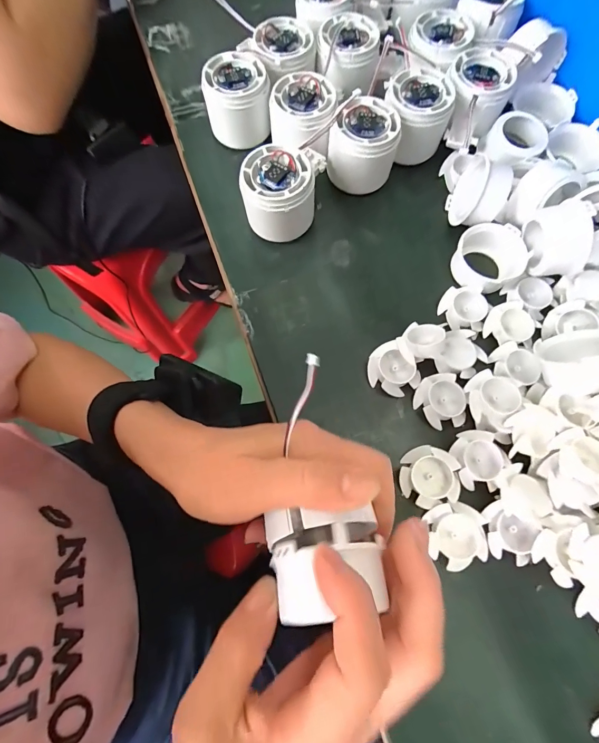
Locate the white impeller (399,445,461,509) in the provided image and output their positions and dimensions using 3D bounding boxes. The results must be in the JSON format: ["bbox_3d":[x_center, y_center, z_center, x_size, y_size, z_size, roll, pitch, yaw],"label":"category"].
[{"bbox_3d":[0.090,0.074,0.246,0.038,0.016,0.040,0,74,1],"label":"white impeller"}]

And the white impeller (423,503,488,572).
[{"bbox_3d":[0.105,0.109,0.233,0.035,0.010,0.039,-10,74,-2],"label":"white impeller"}]

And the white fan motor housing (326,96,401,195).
[{"bbox_3d":[0.056,-0.196,0.307,0.056,0.050,0.055,10,74,4],"label":"white fan motor housing"}]

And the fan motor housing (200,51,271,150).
[{"bbox_3d":[-0.057,-0.245,0.323,0.059,0.049,0.054,-12,74,-2],"label":"fan motor housing"}]

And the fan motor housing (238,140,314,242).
[{"bbox_3d":[-0.016,-0.144,0.290,0.056,0.050,0.052,0,74,1],"label":"fan motor housing"}]

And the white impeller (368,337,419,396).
[{"bbox_3d":[0.069,-0.001,0.267,0.034,0.017,0.040,-22,75,-5],"label":"white impeller"}]

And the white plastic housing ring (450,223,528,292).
[{"bbox_3d":[0.157,-0.093,0.294,0.054,0.028,0.052,0,74,1],"label":"white plastic housing ring"}]

